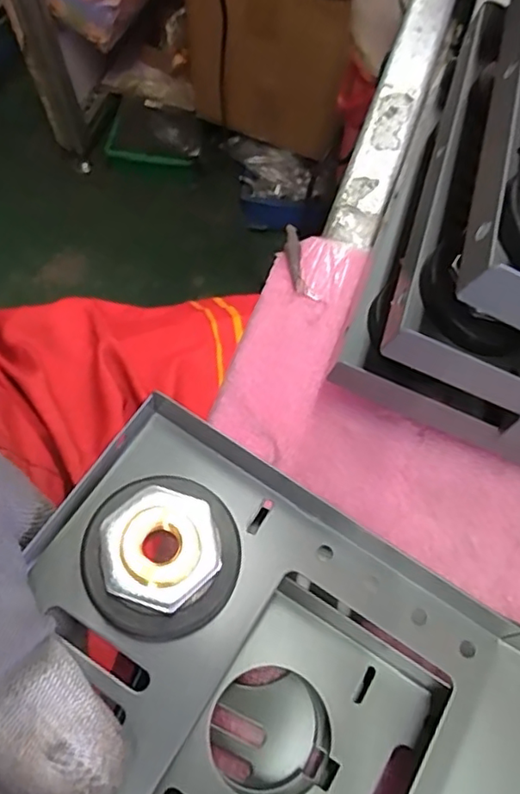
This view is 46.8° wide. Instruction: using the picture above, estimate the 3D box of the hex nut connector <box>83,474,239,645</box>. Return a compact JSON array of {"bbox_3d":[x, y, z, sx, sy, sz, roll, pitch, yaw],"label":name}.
[{"bbox_3d":[-0.024,0.037,0.142,0.036,0.010,0.036,23,68,9],"label":"hex nut connector"}]

